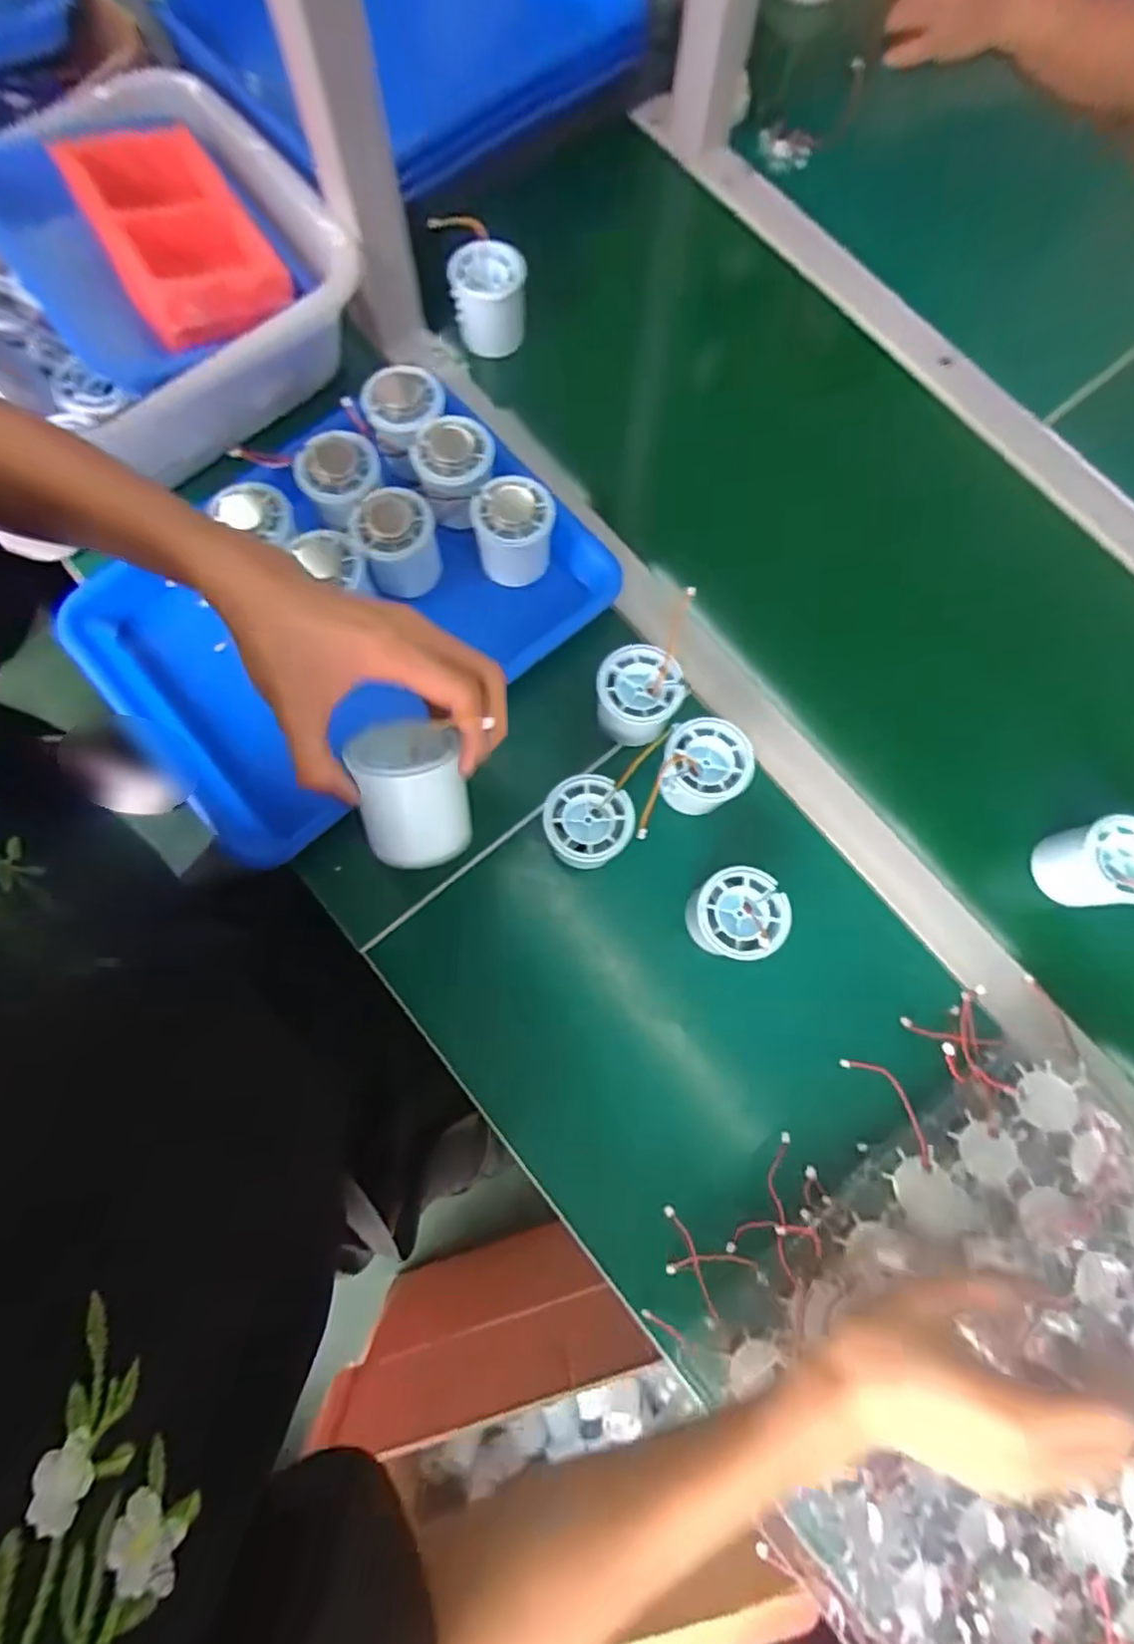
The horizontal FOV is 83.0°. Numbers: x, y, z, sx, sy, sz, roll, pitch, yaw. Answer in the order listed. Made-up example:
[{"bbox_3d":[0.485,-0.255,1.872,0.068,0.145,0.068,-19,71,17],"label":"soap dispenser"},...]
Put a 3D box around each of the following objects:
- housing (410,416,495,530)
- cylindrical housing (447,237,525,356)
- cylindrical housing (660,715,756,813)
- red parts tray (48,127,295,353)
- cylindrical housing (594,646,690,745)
[{"bbox_3d":[-0.082,-0.255,0.471,0.056,0.045,0.061,0,78,-1],"label":"housing"},{"bbox_3d":[-0.063,-0.425,0.521,0.059,0.051,0.054,-16,79,-5],"label":"cylindrical housing"},{"bbox_3d":[0.092,-0.037,0.435,0.055,0.045,0.055,0,78,-1],"label":"cylindrical housing"},{"bbox_3d":[-0.266,-0.406,0.442,0.100,0.036,0.170,-32,81,-8],"label":"red parts tray"},{"bbox_3d":[0.049,-0.086,0.443,0.055,0.044,0.057,0,78,-1],"label":"cylindrical housing"}]

